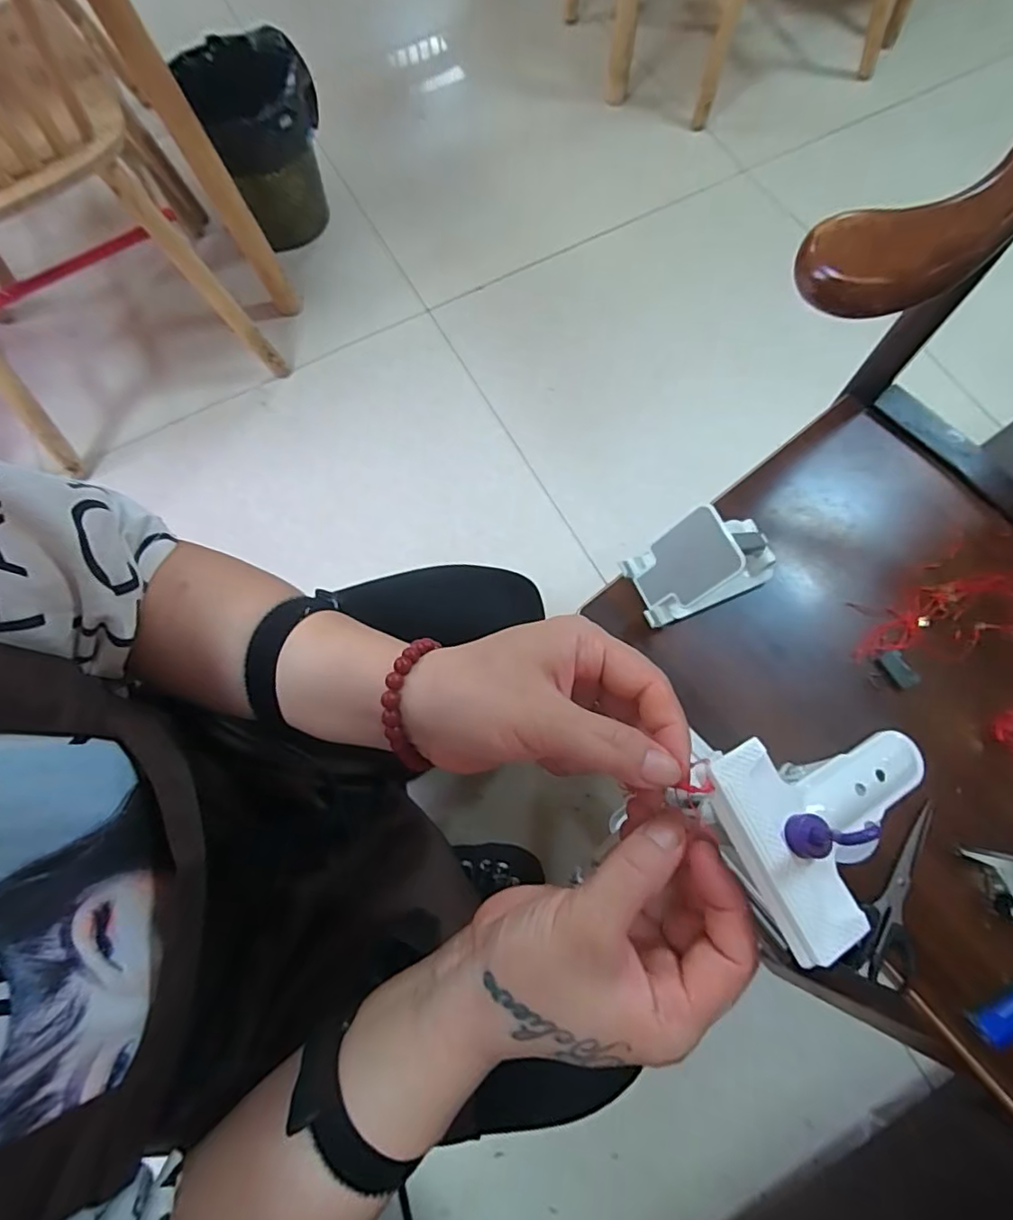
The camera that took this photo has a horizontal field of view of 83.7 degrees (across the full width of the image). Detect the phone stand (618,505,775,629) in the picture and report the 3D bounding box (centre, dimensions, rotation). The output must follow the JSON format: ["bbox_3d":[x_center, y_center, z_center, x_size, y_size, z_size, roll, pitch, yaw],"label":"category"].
[{"bbox_3d":[0.169,-0.041,0.475,0.121,0.093,0.063,-22,73,-5],"label":"phone stand"}]

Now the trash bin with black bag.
[{"bbox_3d":[-0.453,-0.900,1.136,0.208,0.286,0.228,-29,74,-7],"label":"trash bin with black bag"}]

